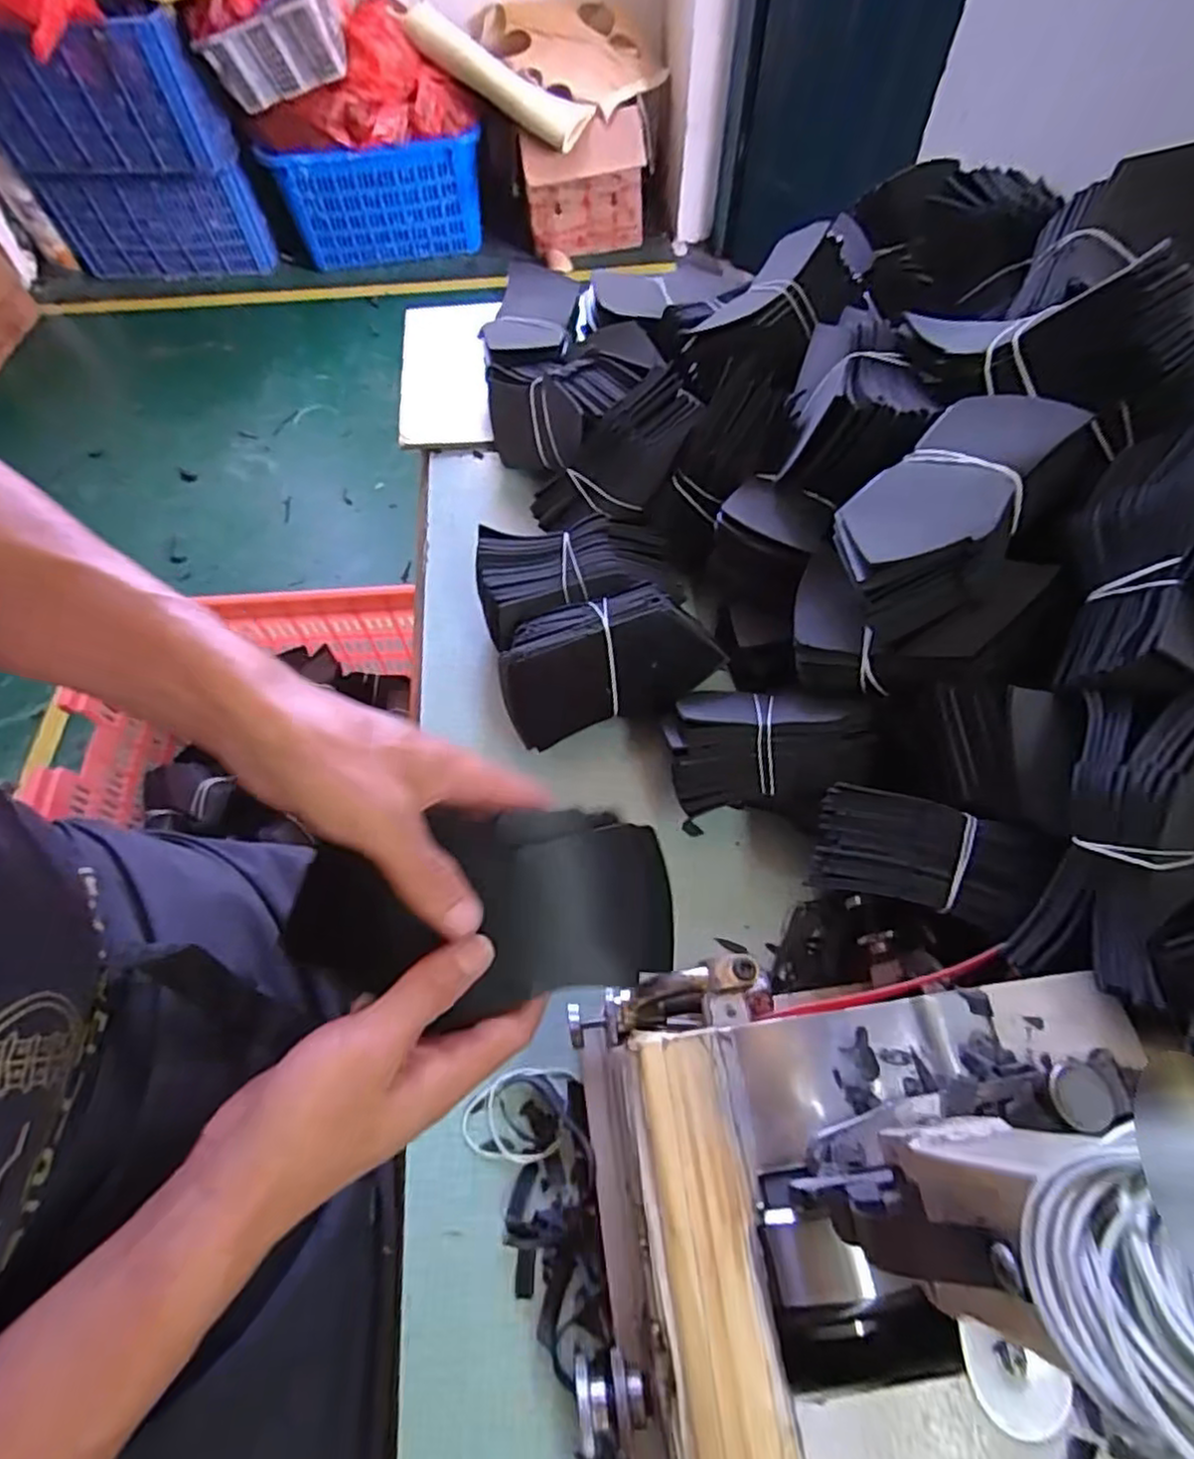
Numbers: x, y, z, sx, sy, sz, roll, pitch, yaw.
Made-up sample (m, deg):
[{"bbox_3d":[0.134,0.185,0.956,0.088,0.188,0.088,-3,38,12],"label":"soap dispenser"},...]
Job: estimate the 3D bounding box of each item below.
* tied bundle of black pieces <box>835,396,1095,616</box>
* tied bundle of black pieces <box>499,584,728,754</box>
[{"bbox_3d":[0.197,-0.119,0.394,0.092,0.060,0.146,29,74,43],"label":"tied bundle of black pieces"},{"bbox_3d":[0.008,-0.048,0.483,0.148,0.082,0.067,-15,30,1],"label":"tied bundle of black pieces"}]

